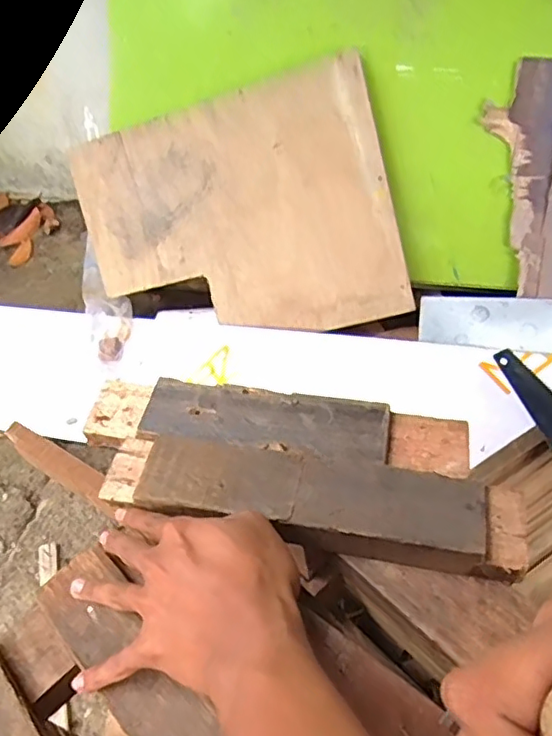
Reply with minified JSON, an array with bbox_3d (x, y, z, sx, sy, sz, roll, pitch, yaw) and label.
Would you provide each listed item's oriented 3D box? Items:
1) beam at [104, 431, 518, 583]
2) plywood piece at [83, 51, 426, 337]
[{"bbox_3d":[0.018,0.096,0.429,0.298,0.036,0.064,8,55,12],"label":"beam"},{"bbox_3d":[-0.071,-0.239,0.981,0.504,0.388,0.013,-10,9,16],"label":"plywood piece"}]

